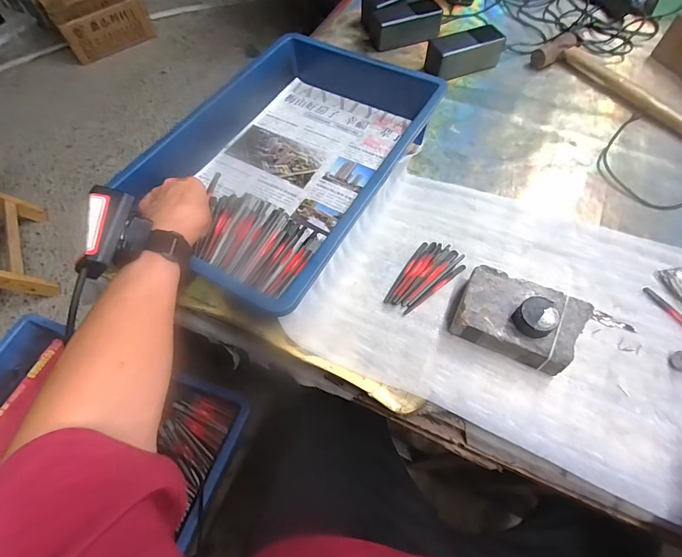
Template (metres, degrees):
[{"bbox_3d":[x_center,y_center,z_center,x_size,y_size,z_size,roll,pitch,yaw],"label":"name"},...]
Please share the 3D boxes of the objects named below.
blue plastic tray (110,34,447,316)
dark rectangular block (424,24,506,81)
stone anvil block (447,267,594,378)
[{"bbox_3d":[-0.070,-0.169,0.517,0.288,0.073,0.417,29,65,17],"label":"blue plastic tray"},{"bbox_3d":[0.217,-0.399,0.659,0.136,0.052,0.064,-25,62,-12],"label":"dark rectangular block"},{"bbox_3d":[0.194,0.040,0.401,0.122,0.057,0.082,23,63,15],"label":"stone anvil block"}]

